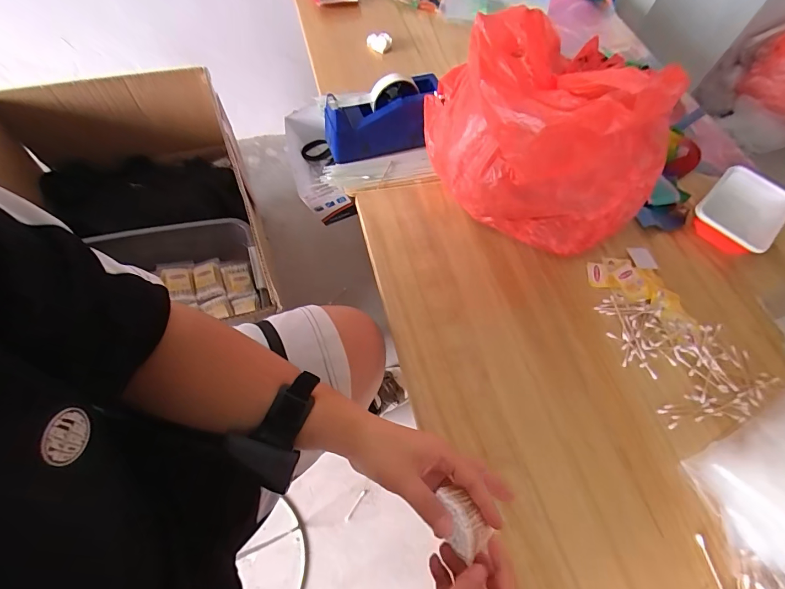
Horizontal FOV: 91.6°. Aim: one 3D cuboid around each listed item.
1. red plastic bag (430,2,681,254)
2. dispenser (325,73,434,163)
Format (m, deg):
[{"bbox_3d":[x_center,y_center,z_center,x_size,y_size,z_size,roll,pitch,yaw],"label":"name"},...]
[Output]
[{"bbox_3d":[0.245,-0.273,0.582,0.319,0.262,0.350,-24,66,-13],"label":"red plastic bag"},{"bbox_3d":[-0.019,-0.301,0.659,0.199,0.118,0.067,-10,63,-6],"label":"dispenser"}]

